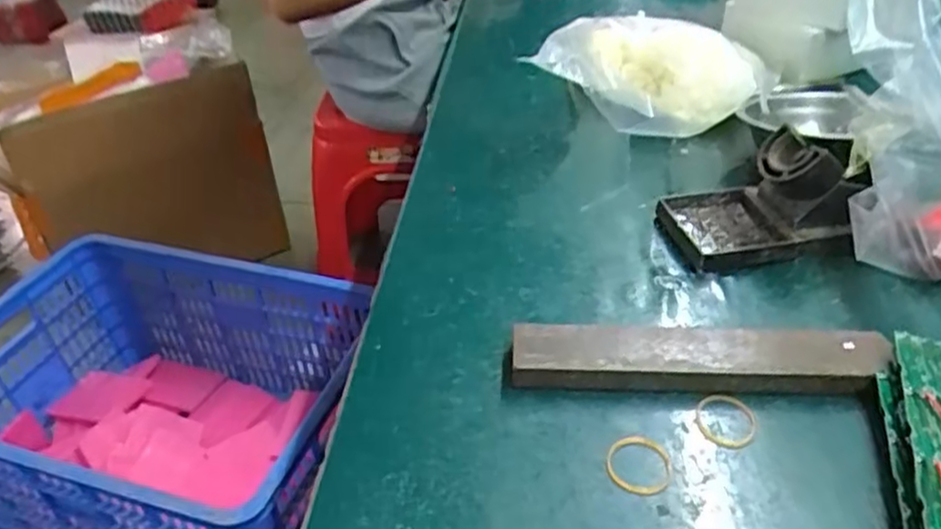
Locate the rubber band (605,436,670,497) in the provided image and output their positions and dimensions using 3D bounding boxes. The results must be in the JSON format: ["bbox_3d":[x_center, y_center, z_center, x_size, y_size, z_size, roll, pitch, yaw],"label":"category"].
[{"bbox_3d":[0.081,0.095,0.338,0.030,0.004,0.032,-2,38,1],"label":"rubber band"}]

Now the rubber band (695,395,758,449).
[{"bbox_3d":[0.129,0.079,0.357,0.030,0.004,0.032,-2,38,1],"label":"rubber band"}]

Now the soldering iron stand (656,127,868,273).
[{"bbox_3d":[0.186,-0.047,0.471,0.108,0.062,0.076,-8,38,-7],"label":"soldering iron stand"}]

